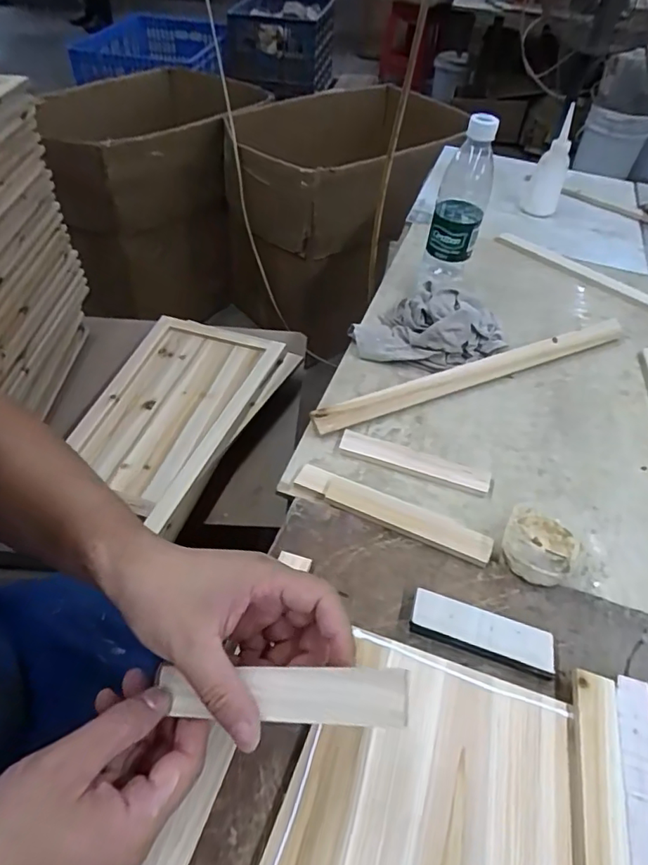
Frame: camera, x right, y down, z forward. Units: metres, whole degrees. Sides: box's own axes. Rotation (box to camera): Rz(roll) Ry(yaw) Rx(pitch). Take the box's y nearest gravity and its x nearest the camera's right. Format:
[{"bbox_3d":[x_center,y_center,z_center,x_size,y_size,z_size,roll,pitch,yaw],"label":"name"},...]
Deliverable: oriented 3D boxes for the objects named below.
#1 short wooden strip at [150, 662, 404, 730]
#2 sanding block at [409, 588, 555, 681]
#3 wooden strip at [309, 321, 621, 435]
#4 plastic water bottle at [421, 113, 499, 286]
[{"bbox_3d":[-0.029,0.148,0.296,0.157,0.012,0.026,-10,45,23],"label":"short wooden strip"},{"bbox_3d":[0.125,0.160,0.420,0.111,0.018,0.036,15,49,8],"label":"sanding block"},{"bbox_3d":[0.188,-0.075,0.630,0.436,0.016,0.027,-17,53,-19],"label":"wooden strip"},{"bbox_3d":[0.173,-0.282,0.675,0.061,0.218,0.055,17,50,10],"label":"plastic water bottle"}]

